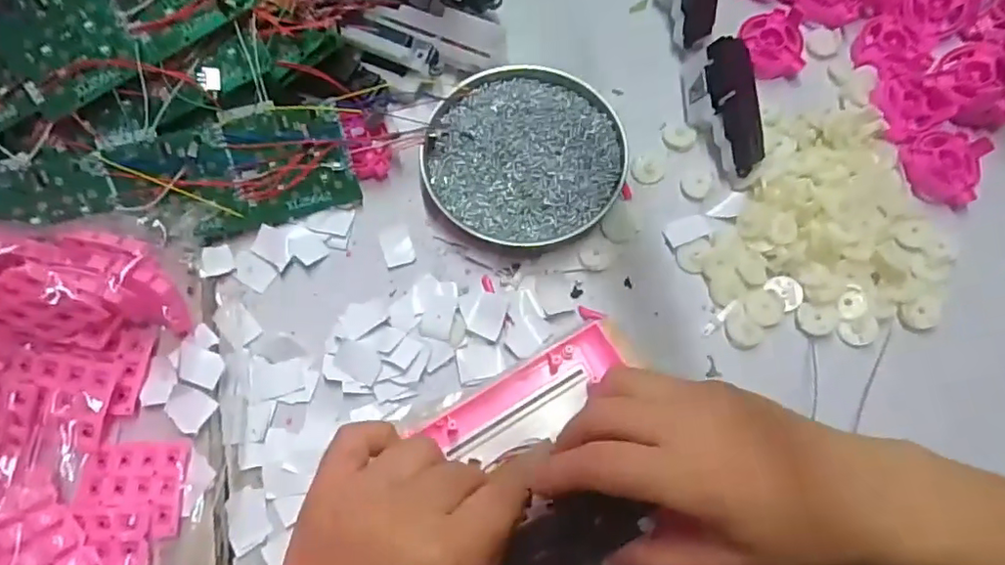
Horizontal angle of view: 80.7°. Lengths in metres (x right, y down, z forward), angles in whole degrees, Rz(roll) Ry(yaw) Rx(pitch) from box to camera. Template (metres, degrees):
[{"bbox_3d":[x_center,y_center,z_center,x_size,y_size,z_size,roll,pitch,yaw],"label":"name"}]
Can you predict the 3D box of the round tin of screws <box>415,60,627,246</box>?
[{"bbox_3d":[0.014,-0.091,0.403,0.132,0.017,0.131,-4,74,-3],"label":"round tin of screws"}]

